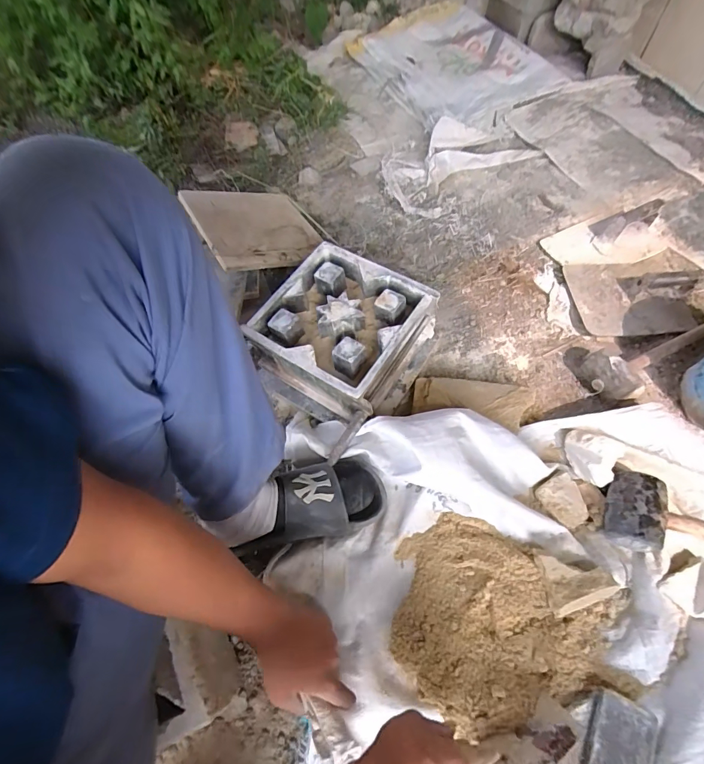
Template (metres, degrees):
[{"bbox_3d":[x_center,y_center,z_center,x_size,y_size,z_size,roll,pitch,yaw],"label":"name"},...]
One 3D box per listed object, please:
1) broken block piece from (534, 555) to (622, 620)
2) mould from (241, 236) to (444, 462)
[{"bbox_3d":[0.308,0.261,0.531,0.097,0.026,0.072,-12,60,-3],"label":"broken block piece"},{"bbox_3d":[-0.025,-0.060,0.672,0.247,0.130,0.286,34,68,21],"label":"mould"}]

